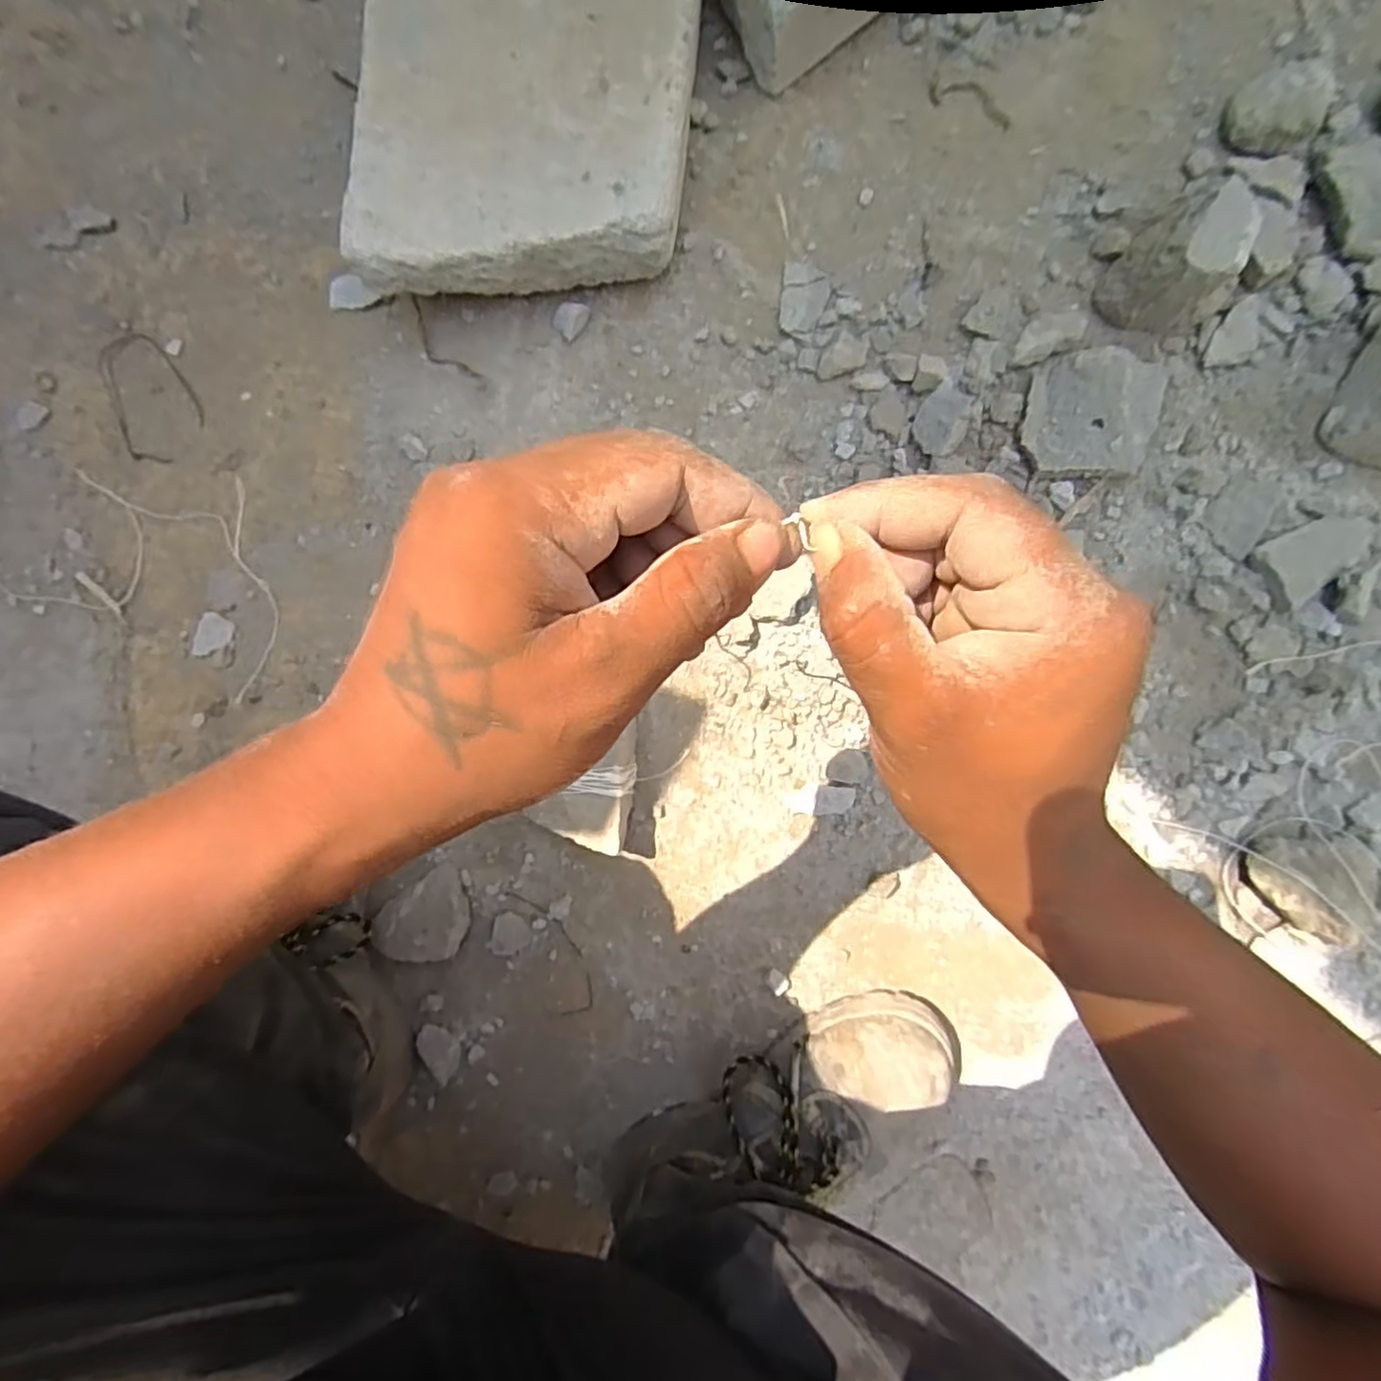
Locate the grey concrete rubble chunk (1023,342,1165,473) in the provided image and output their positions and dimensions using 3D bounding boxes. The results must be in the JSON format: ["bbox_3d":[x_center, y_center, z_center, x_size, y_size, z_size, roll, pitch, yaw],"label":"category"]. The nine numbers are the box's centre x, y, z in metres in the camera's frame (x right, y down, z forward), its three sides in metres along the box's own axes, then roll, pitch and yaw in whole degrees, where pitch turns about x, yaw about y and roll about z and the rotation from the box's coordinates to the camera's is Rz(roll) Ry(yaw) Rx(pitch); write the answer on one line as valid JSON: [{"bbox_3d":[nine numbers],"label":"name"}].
[{"bbox_3d":[0.280,-0.186,0.477,0.094,0.034,0.077,6,93,2],"label":"grey concrete rubble chunk"}]

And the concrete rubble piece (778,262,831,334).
[{"bbox_3d":[0.081,-0.279,0.497,0.033,0.010,0.048,7,93,2],"label":"concrete rubble piece"}]

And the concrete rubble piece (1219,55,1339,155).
[{"bbox_3d":[0.398,-0.393,0.473,0.059,0.038,0.053,-13,92,3],"label":"concrete rubble piece"}]

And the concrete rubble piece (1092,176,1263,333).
[{"bbox_3d":[0.320,-0.275,0.454,0.069,0.075,0.065,0,93,2],"label":"concrete rubble piece"}]

